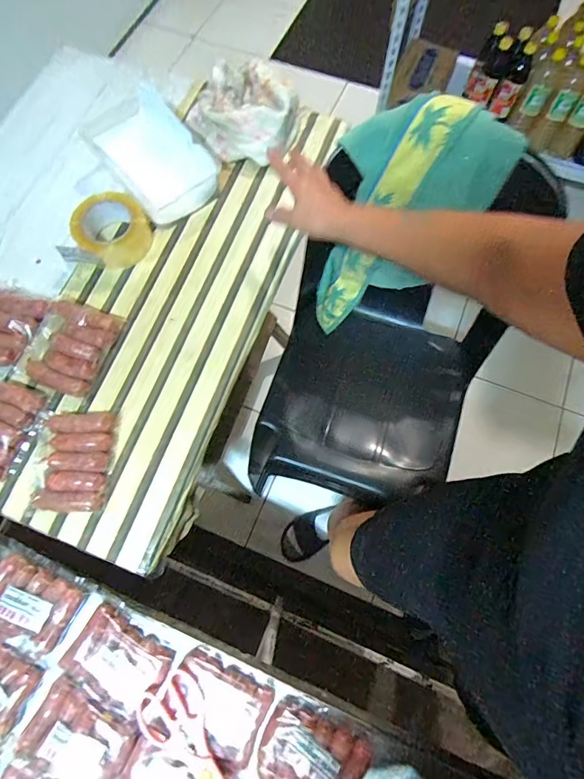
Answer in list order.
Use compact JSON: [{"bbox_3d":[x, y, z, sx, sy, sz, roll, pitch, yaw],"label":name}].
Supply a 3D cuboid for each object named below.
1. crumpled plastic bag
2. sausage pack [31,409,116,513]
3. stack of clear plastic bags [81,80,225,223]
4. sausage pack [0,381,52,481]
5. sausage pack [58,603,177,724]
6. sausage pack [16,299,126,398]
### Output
[{"bbox_3d":[-0.085,-0.481,0.721,0.166,0.035,0.154,35,99,-1],"label":"crumpled plastic bag"},{"bbox_3d":[-0.300,0.095,0.572,0.096,0.032,0.136,2,71,0],"label":"sausage pack"},{"bbox_3d":[-0.238,-0.399,0.716,0.145,0.075,0.235,-40,76,-13],"label":"stack of clear plastic bags"},{"bbox_3d":[-0.408,0.055,0.579,0.089,0.021,0.134,23,72,7],"label":"sausage pack"},{"bbox_3d":[-0.231,0.361,0.548,0.125,0.021,0.089,30,73,10],"label":"sausage pack"},{"bbox_3d":[-0.335,-0.066,0.620,0.116,0.025,0.134,19,72,6],"label":"sausage pack"}]

